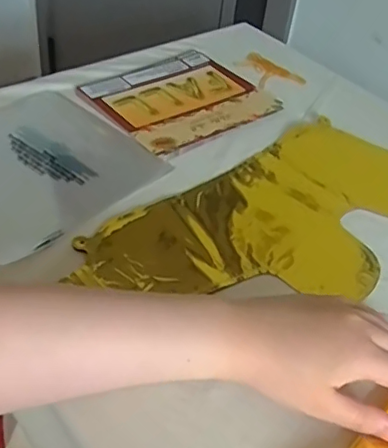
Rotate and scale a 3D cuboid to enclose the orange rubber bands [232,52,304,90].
[{"bbox_3d":[0.100,-0.211,0.797,0.080,0.009,0.095,-15,46,-22],"label":"orange rubber bands"}]

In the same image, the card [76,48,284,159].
[{"bbox_3d":[-0.017,-0.156,0.707,0.201,0.008,0.175,-27,52,-31],"label":"card"}]

